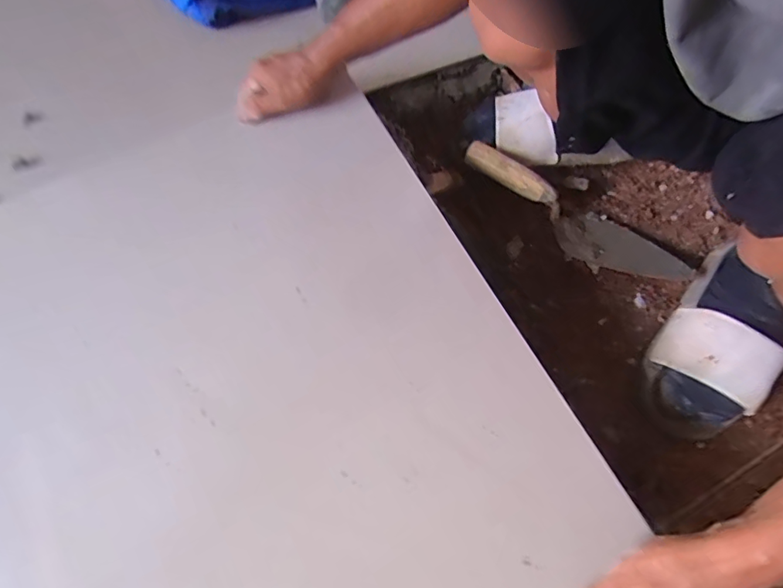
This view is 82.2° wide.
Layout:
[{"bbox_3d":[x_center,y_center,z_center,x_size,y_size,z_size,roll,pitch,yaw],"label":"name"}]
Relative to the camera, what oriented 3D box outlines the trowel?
[{"bbox_3d":[0.223,-0.096,0.564,0.294,0.057,0.075,26,66,7],"label":"trowel"}]

